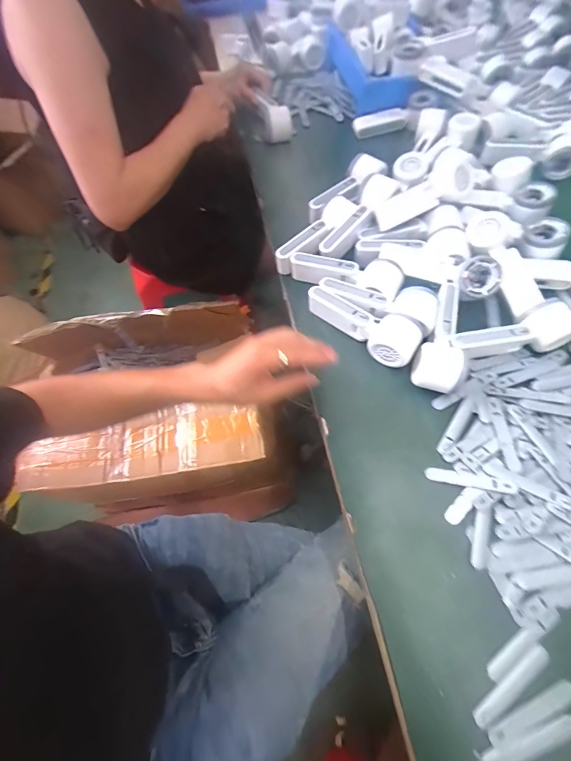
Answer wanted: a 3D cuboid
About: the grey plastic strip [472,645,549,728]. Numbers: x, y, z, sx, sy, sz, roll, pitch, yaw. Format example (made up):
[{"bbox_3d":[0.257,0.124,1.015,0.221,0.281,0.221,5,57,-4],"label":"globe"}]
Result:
[{"bbox_3d":[0.217,0.292,0.319,0.094,0.004,0.015,-33,68,-13],"label":"grey plastic strip"}]

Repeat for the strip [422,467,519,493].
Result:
[{"bbox_3d":[0.218,0.118,0.397,0.095,0.005,0.014,5,64,20],"label":"strip"}]

